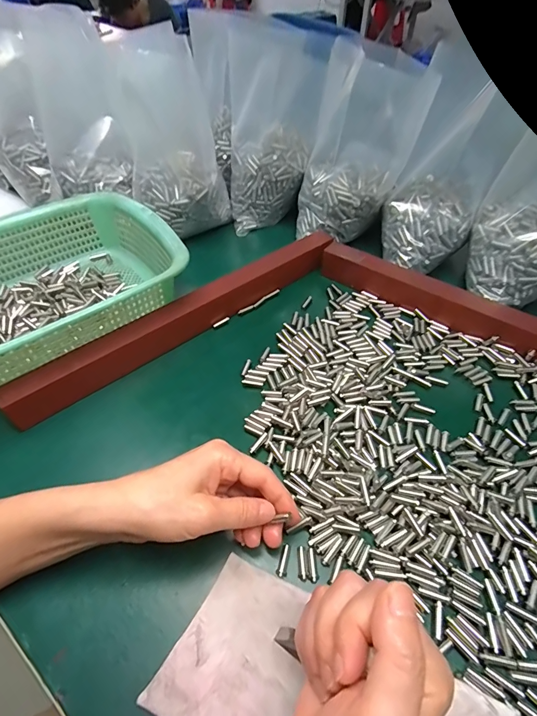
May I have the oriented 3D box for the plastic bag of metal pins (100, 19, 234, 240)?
[{"bbox_3d":[-0.121,-0.278,0.484,0.131,0.208,0.103,-16,52,-11],"label":"plastic bag of metal pins"}]

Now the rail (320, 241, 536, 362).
[{"bbox_3d":[0.235,-0.041,0.396,0.398,0.034,0.037,32,58,24],"label":"rail"}]

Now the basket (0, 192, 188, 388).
[{"bbox_3d":[-0.250,-0.075,0.400,0.288,0.082,0.225,-32,57,-23],"label":"basket"}]

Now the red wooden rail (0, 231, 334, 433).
[{"bbox_3d":[-0.082,-0.049,0.412,0.384,0.044,0.030,-33,57,-23],"label":"red wooden rail"}]

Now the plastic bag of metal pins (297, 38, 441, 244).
[{"bbox_3d":[0.109,-0.250,0.473,0.131,0.204,0.086,8,51,8],"label":"plastic bag of metal pins"}]

